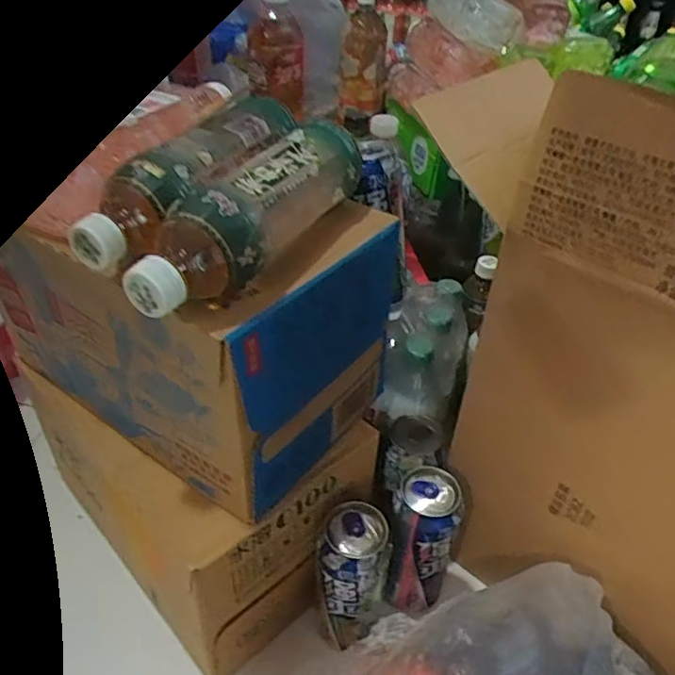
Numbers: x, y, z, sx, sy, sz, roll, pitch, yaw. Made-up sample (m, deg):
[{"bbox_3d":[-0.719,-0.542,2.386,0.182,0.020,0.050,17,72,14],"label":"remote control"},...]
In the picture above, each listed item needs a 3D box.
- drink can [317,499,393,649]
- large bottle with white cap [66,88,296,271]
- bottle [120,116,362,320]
[{"bbox_3d":[0.015,0.223,0.543,0.063,0.153,0.062,2,38,-2],"label":"drink can"},{"bbox_3d":[-0.095,-0.118,0.411,0.059,0.052,0.209,16,40,16],"label":"large bottle with white cap"},{"bbox_3d":[-0.051,-0.082,0.376,0.056,0.053,0.208,19,41,19],"label":"bottle"}]

